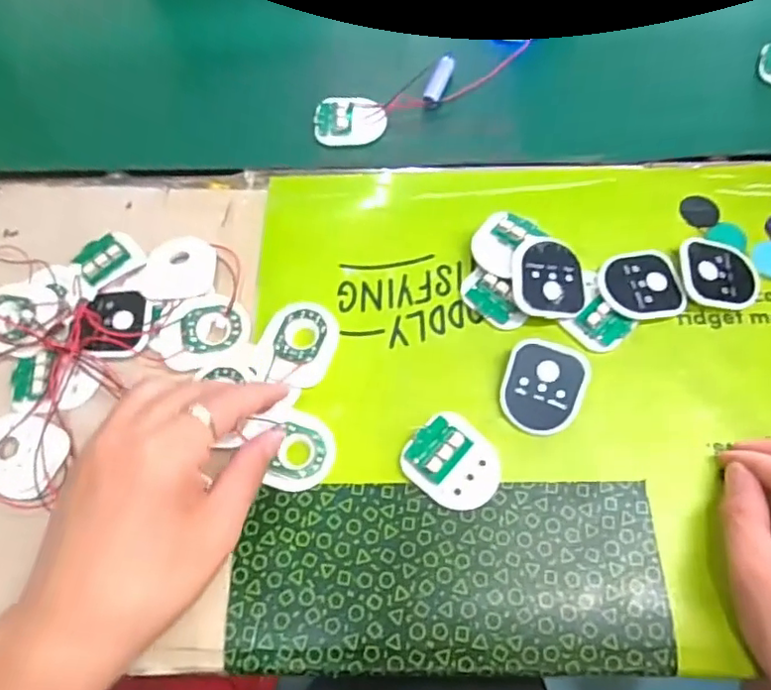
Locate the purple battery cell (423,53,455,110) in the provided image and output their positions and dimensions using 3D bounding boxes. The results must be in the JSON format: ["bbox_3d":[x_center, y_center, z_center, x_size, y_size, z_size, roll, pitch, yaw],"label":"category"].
[{"bbox_3d":[0.046,-0.224,0.503,0.014,0.016,0.057,19,66,9],"label":"purple battery cell"}]

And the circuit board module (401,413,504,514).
[{"bbox_3d":[0.042,0.071,0.361,0.057,0.012,0.049,41,71,18],"label":"circuit board module"}]

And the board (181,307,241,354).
[{"bbox_3d":[-0.115,-0.010,0.392,0.037,0.004,0.030,-7,77,-8],"label":"board"}]

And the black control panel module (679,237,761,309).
[{"bbox_3d":[0.228,-0.048,0.400,0.056,0.006,0.046,7,76,-8],"label":"black control panel module"}]

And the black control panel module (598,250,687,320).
[{"bbox_3d":[0.171,-0.040,0.399,0.054,0.015,0.050,-11,65,-4],"label":"black control panel module"}]

